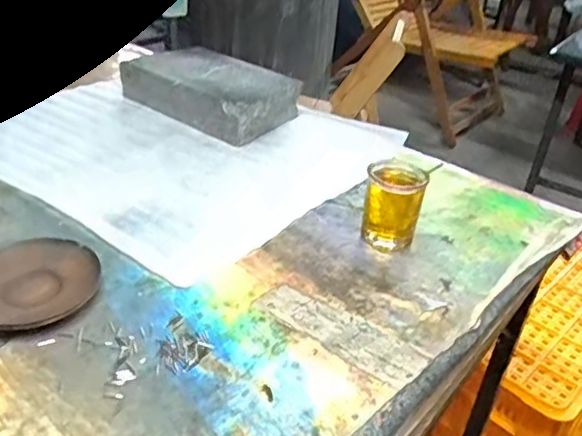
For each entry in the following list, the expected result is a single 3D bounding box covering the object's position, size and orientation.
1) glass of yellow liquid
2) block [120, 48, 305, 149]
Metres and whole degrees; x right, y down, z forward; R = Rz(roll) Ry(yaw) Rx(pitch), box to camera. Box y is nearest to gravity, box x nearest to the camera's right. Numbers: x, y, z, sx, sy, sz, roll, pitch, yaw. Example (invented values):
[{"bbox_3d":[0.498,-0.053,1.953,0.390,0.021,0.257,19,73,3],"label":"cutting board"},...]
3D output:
[{"bbox_3d":[0.106,-0.013,0.608,0.056,0.080,0.060,10,32,9],"label":"glass of yellow liquid"},{"bbox_3d":[-0.113,-0.198,0.888,0.249,0.061,0.159,26,37,31],"label":"block"}]

